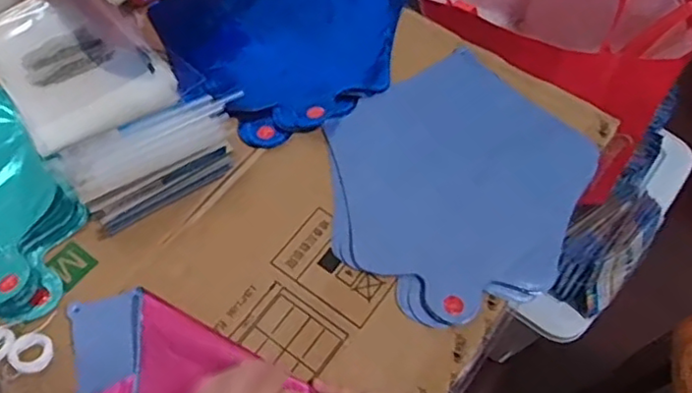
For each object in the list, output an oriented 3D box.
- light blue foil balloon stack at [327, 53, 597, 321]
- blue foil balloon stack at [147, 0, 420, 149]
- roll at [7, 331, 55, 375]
[{"bbox_3d":[0.101,-0.016,0.558,0.242,0.018,0.217,-35,67,-21],"label":"light blue foil balloon stack"},{"bbox_3d":[-0.057,-0.171,0.640,0.233,0.022,0.248,39,65,19],"label":"blue foil balloon stack"},{"bbox_3d":[-0.228,0.113,0.458,0.031,0.006,0.028,4,59,0],"label":"roll"}]

